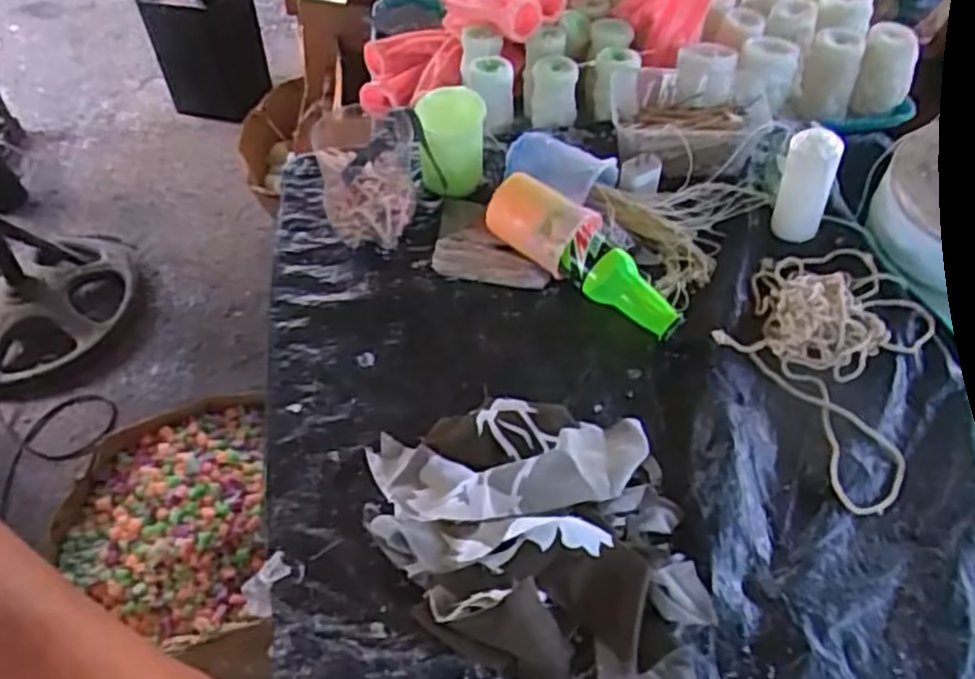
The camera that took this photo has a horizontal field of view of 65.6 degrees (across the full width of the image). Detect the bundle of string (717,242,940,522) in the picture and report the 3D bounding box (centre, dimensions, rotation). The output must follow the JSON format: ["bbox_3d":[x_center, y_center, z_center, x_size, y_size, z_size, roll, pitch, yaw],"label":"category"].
[{"bbox_3d":[0.303,-0.001,0.672,0.169,0.042,0.287,22,52,18],"label":"bundle of string"}]

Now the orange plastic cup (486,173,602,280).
[{"bbox_3d":[0.051,-0.117,0.756,0.103,0.076,0.063,32,56,25],"label":"orange plastic cup"}]

